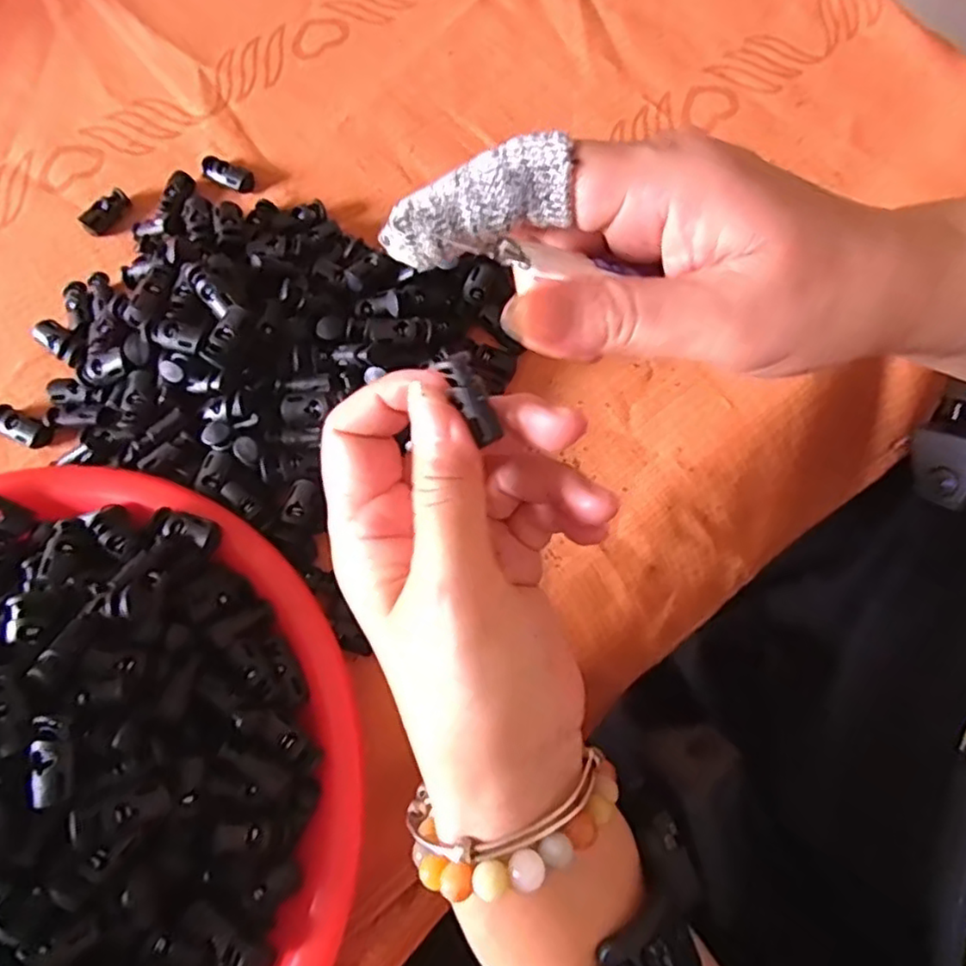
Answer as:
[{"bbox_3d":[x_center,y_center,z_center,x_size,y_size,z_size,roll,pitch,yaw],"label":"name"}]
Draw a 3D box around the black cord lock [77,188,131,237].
[{"bbox_3d":[-0.198,-0.143,0.348,0.013,0.011,0.028,42,78,13],"label":"black cord lock"}]

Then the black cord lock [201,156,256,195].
[{"bbox_3d":[-0.137,-0.166,0.354,0.029,0.007,0.014,25,75,8],"label":"black cord lock"}]

